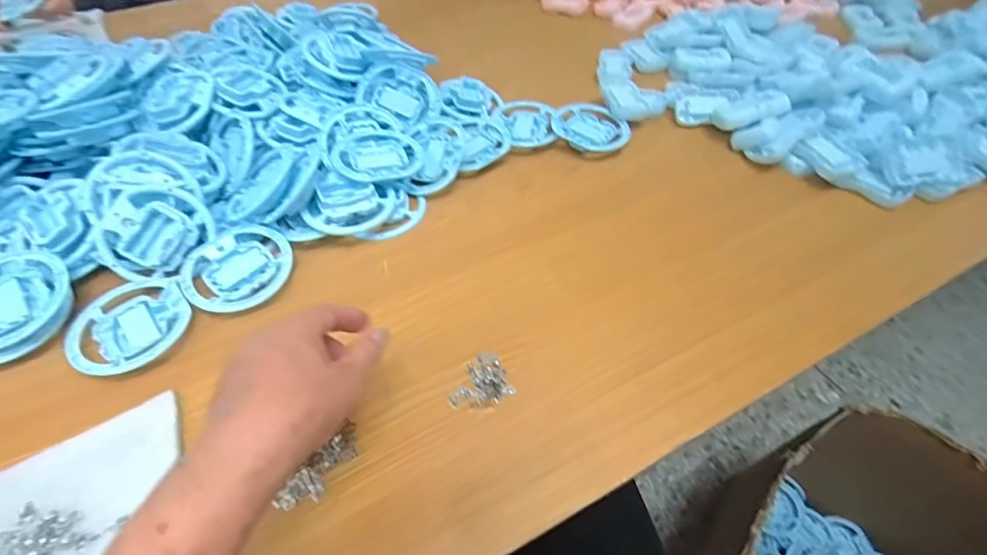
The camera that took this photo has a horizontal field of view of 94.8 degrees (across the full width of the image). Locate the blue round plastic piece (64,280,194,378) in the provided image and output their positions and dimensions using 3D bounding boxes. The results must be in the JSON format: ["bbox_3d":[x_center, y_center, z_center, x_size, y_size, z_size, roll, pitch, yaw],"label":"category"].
[{"bbox_3d":[-0.352,0.042,0.440,0.100,0.010,0.099,-38,60,-26],"label":"blue round plastic piece"}]

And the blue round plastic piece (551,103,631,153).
[{"bbox_3d":[0.134,-0.210,0.630,0.104,0.013,0.100,5,52,4],"label":"blue round plastic piece"}]

